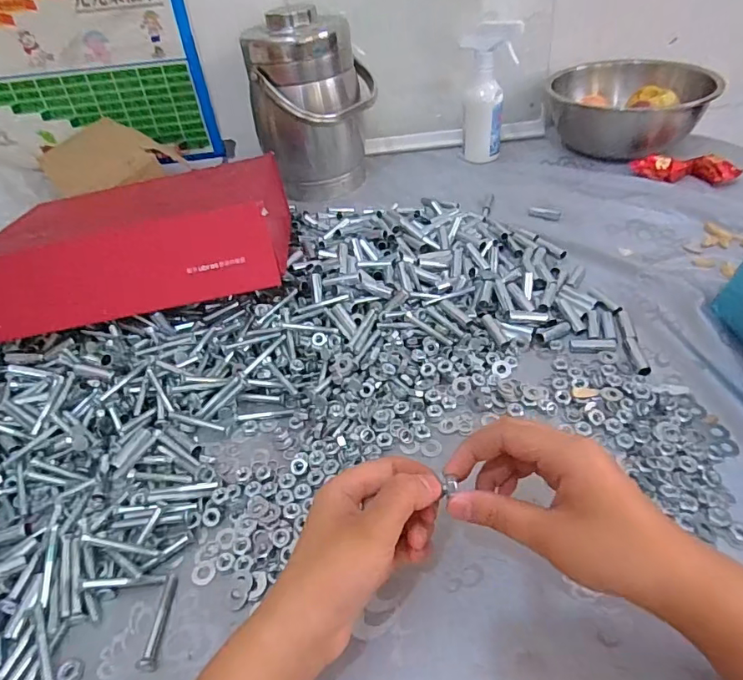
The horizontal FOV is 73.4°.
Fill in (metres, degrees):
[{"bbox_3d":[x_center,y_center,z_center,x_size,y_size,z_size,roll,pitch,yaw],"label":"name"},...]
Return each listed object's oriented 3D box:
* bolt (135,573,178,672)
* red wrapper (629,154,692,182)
[{"bbox_3d":[-0.136,0.178,0.319,0.010,0.008,0.057,-6,42,2],"label":"bolt"},{"bbox_3d":[0.398,-0.237,0.683,0.073,0.029,0.031,7,44,16],"label":"red wrapper"}]

